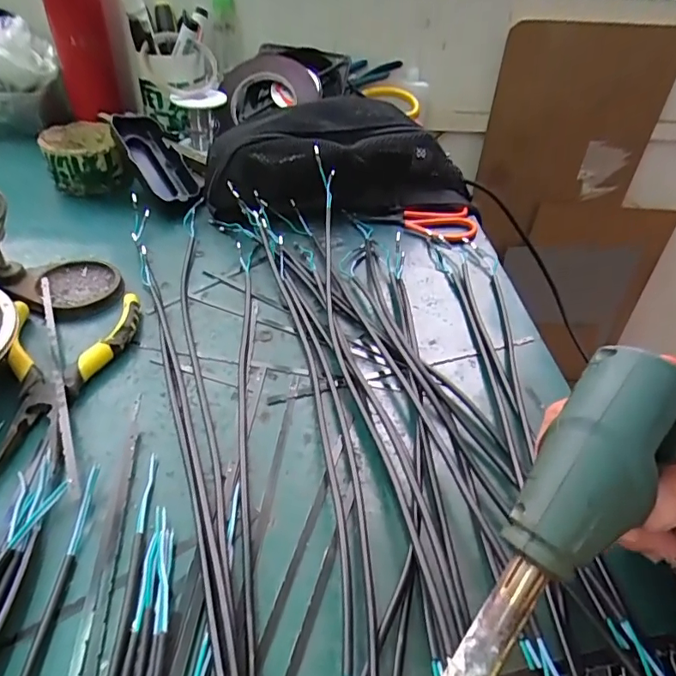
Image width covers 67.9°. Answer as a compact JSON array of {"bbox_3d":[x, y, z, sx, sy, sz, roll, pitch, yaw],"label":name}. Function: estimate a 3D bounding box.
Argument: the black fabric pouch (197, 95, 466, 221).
[{"bbox_3d":[0.008,-0.170,0.503,0.271,0.096,0.074,-5,43,-12],"label":"black fabric pouch"}]

